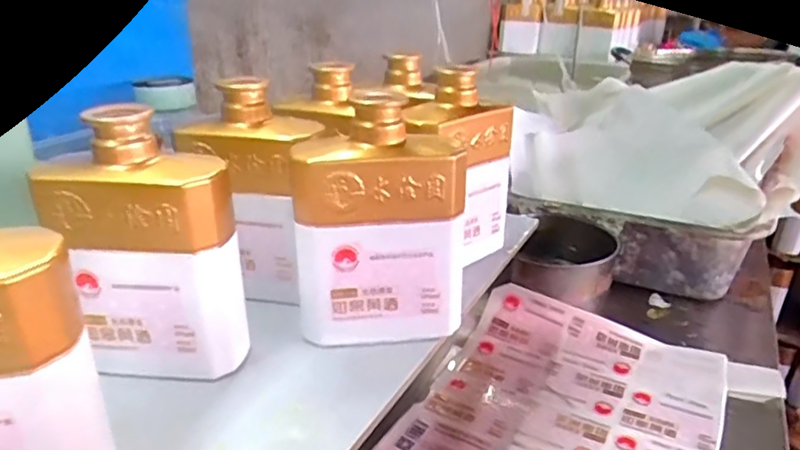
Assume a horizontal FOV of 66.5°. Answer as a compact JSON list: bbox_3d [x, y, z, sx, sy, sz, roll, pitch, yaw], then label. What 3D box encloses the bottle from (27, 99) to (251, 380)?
[{"bbox_3d":[-0.154,0.012,0.373,0.112,0.153,0.053,4,24,-1],"label":"bottle"}]

